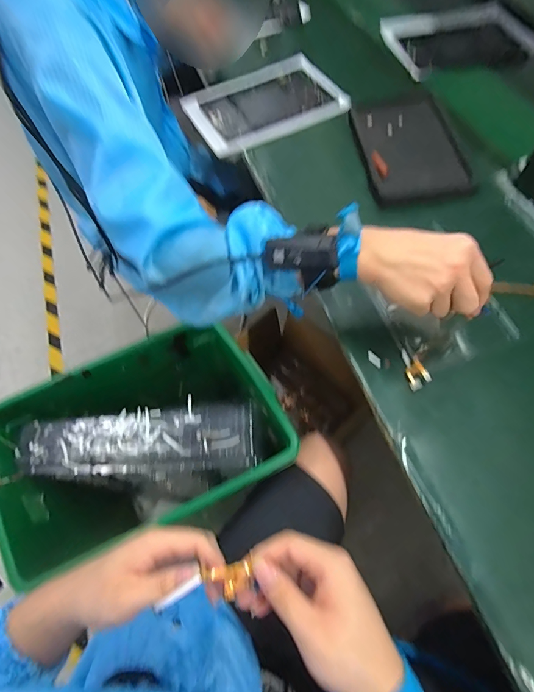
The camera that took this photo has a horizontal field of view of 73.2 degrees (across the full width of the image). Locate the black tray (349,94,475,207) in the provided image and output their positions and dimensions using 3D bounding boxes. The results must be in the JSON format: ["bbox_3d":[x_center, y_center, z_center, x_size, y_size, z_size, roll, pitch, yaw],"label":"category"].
[{"bbox_3d":[0.231,-0.325,0.598,0.152,0.028,0.249,-5,62,2],"label":"black tray"}]

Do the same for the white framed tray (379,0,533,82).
[{"bbox_3d":[0.423,-0.676,0.786,0.308,0.022,0.226,-14,63,-3],"label":"white framed tray"}]

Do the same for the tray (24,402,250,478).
[{"bbox_3d":[-0.217,0.172,0.604,0.408,0.049,0.126,-5,62,1],"label":"tray"}]

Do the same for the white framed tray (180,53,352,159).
[{"bbox_3d":[0.004,-0.480,0.707,0.312,0.030,0.223,-25,64,-9],"label":"white framed tray"}]

